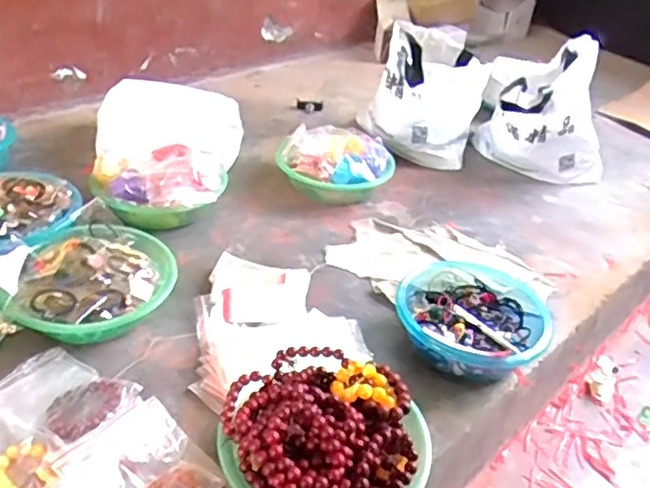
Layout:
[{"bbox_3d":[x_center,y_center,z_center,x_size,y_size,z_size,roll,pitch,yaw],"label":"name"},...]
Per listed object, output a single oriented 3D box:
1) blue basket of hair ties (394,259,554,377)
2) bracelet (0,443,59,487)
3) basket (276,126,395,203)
[{"bbox_3d":[0.212,0.108,0.960,0.241,0.081,0.252,4,34,-3],"label":"blue basket of hair ties"},{"bbox_3d":[-0.328,0.245,0.676,0.055,0.008,0.076,-24,44,-37],"label":"bracelet"},{"bbox_3d":[0.021,-0.171,1.274,0.226,0.124,0.210,4,34,-4],"label":"basket"}]

